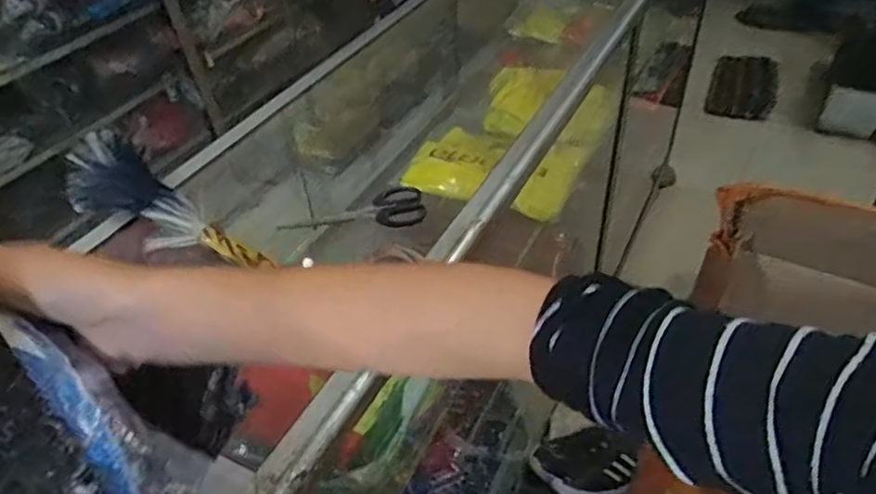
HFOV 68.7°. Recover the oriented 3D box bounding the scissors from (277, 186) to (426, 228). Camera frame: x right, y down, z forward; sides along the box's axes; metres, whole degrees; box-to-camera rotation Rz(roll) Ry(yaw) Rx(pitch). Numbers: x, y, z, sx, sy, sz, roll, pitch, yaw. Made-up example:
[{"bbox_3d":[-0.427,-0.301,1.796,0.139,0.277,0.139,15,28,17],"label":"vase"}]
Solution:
[{"bbox_3d":[-0.088,-0.032,0.671,0.148,0.013,0.058,-13,42,-9],"label":"scissors"}]

